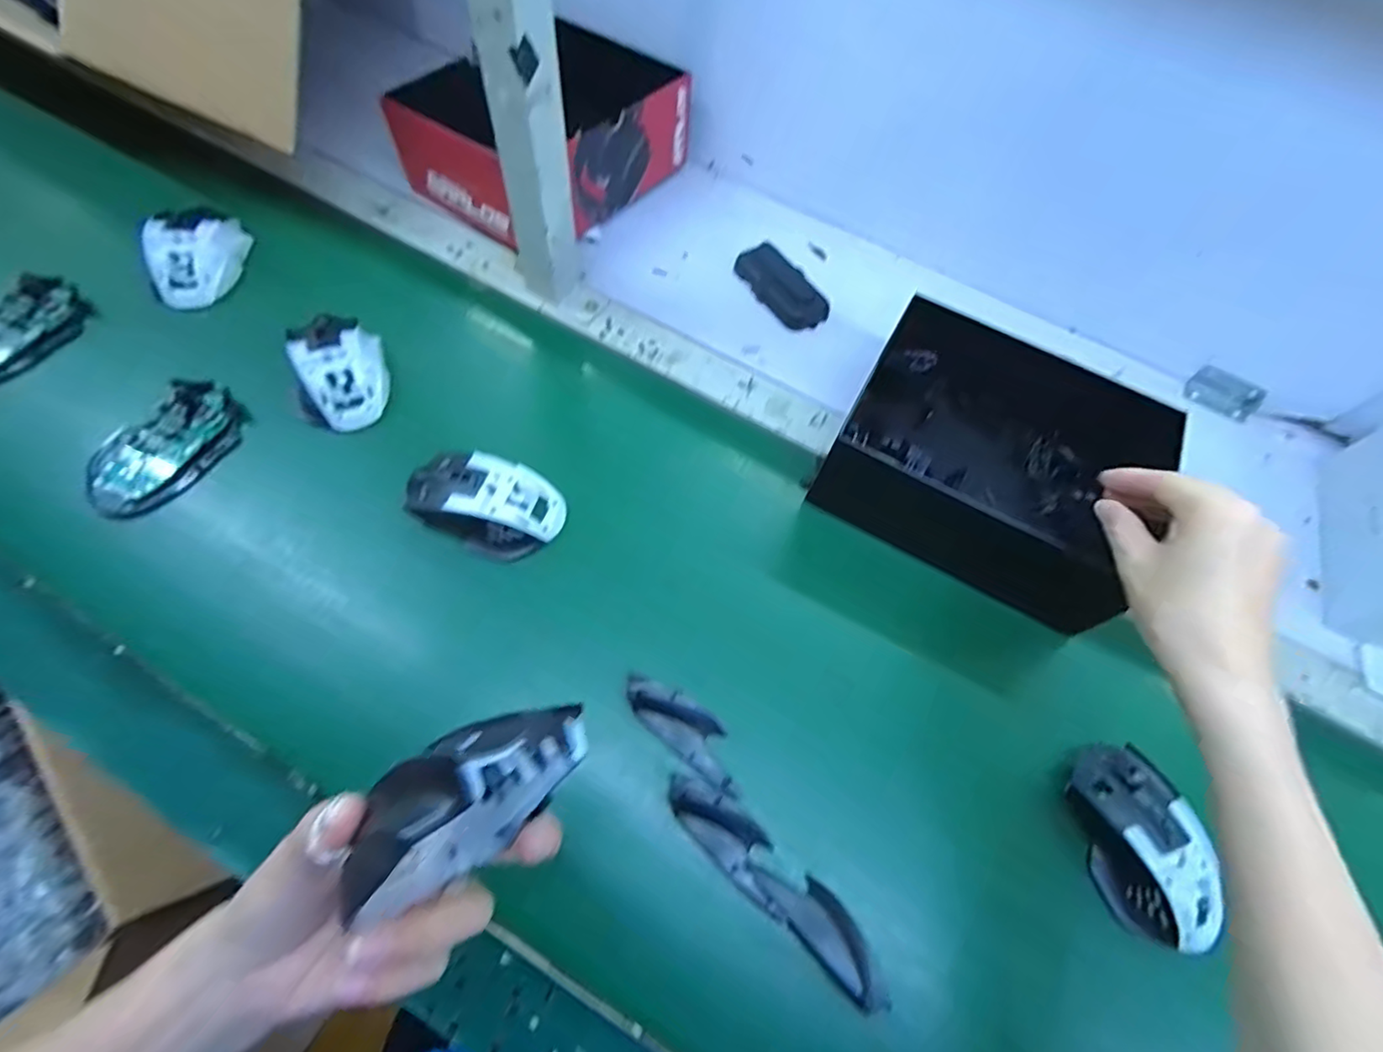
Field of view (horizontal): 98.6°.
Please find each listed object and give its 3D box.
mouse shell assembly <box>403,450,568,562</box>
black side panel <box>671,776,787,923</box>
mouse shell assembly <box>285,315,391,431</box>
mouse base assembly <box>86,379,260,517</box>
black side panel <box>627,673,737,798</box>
[{"bbox_3d":[-0.155,-0.017,0.443,0.115,0.039,0.067,15,62,3],"label":"mouse shell assembly"},{"bbox_3d":[0.025,0.190,0.360,0.095,0.022,0.033,39,65,17],"label":"black side panel"},{"bbox_3d":[-0.289,-0.128,0.487,0.071,0.041,0.101,-21,66,-15],"label":"mouse shell assembly"},{"bbox_3d":[-0.398,-0.059,0.452,0.067,0.024,0.115,34,63,14],"label":"mouse base assembly"},{"bbox_3d":[-0.003,0.131,0.387,0.091,0.018,0.032,36,64,15],"label":"black side panel"}]

